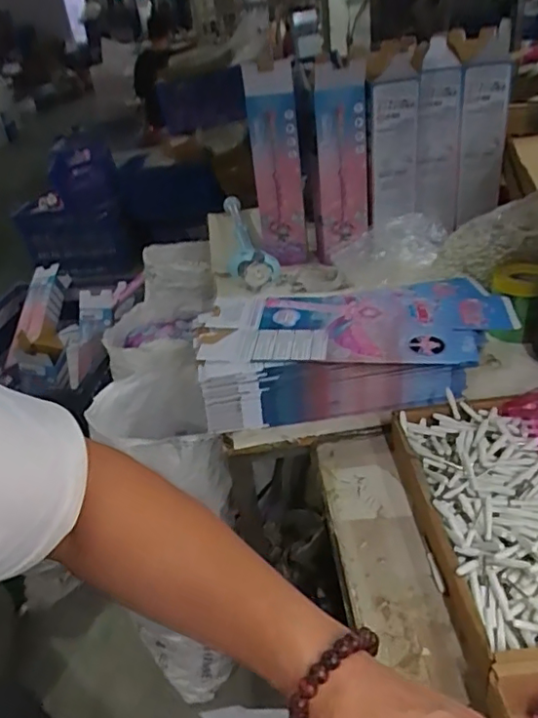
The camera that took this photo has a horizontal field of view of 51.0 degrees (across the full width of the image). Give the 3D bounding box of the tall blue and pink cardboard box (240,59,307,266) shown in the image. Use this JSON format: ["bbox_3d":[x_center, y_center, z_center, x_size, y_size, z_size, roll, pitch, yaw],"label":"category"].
[{"bbox_3d":[0.017,-0.450,1.335,0.110,0.443,0.112,-7,32,1],"label":"tall blue and pink cardboard box"}]

